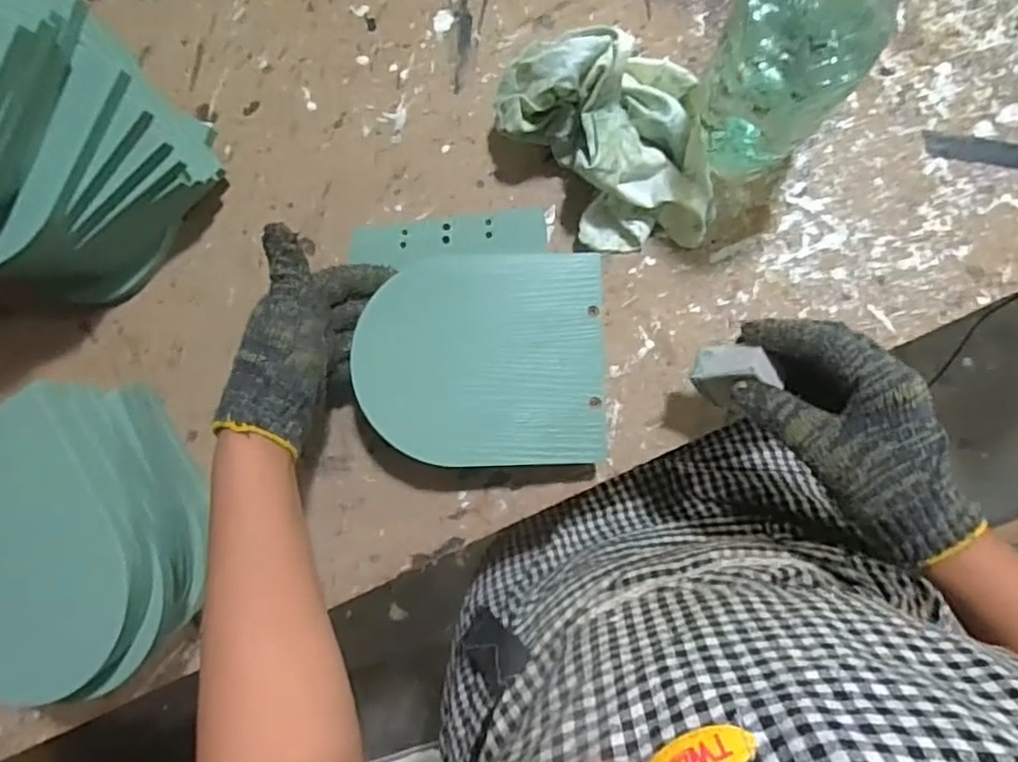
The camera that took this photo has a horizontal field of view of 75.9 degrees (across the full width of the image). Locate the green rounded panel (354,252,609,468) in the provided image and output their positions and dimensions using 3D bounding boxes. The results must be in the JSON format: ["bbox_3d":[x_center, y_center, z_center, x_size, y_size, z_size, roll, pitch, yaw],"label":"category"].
[{"bbox_3d":[-0.017,-0.015,0.461,0.166,0.015,0.147,-1,91,-2],"label":"green rounded panel"}]

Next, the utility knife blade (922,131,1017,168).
[{"bbox_3d":[0.347,-0.162,0.464,0.100,0.004,0.017,11,91,4],"label":"utility knife blade"}]

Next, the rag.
[{"bbox_3d":[0.068,-0.159,0.446,0.139,0.087,0.123,-5,93,4],"label":"rag"}]

